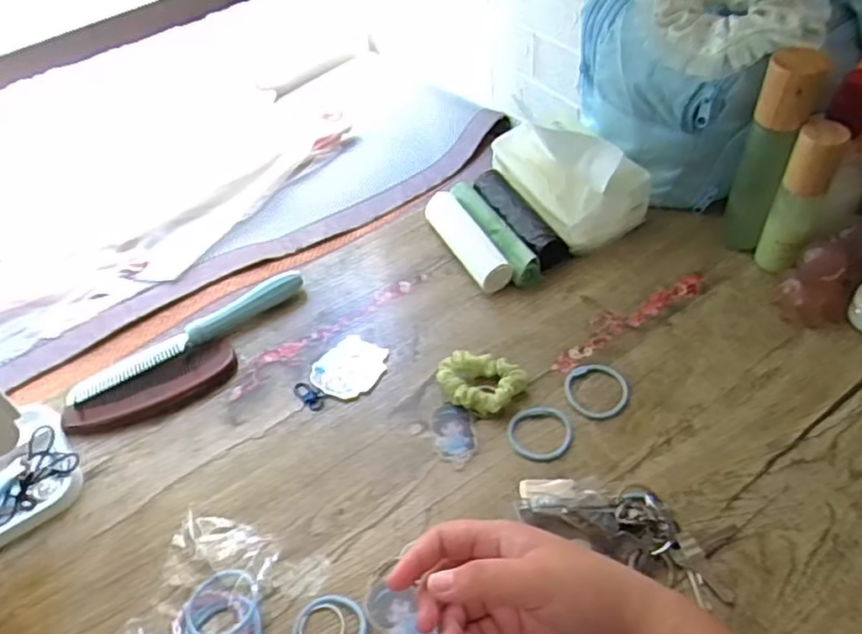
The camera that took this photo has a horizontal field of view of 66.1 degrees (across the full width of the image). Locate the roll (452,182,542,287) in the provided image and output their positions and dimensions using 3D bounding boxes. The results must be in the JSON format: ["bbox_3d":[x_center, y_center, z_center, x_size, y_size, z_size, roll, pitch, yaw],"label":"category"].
[{"bbox_3d":[0.057,-0.084,0.639,0.026,0.038,0.141,-23,49,-14],"label":"roll"}]

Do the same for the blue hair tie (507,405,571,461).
[{"bbox_3d":[0.083,0.087,0.502,0.048,0.005,0.048,-4,47,4],"label":"blue hair tie"}]

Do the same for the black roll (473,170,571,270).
[{"bbox_3d":[0.080,-0.098,0.649,0.038,0.038,0.138,-25,50,-15],"label":"black roll"}]

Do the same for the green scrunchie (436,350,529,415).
[{"bbox_3d":[0.040,0.053,0.528,0.069,0.020,0.048,3,48,10],"label":"green scrunchie"}]

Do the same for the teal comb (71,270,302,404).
[{"bbox_3d":[-0.216,0.017,0.598,0.219,0.022,0.033,-30,51,-20],"label":"teal comb"}]

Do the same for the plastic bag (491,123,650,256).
[{"bbox_3d":[0.130,-0.138,0.636,0.091,0.091,0.144,-24,49,-14],"label":"plastic bag"}]

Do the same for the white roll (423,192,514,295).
[{"bbox_3d":[0.031,-0.073,0.637,0.032,0.029,0.128,-24,49,-14],"label":"white roll"}]

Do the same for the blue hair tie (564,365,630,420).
[{"bbox_3d":[0.131,0.057,0.521,0.049,0.004,0.050,-4,47,4],"label":"blue hair tie"}]

